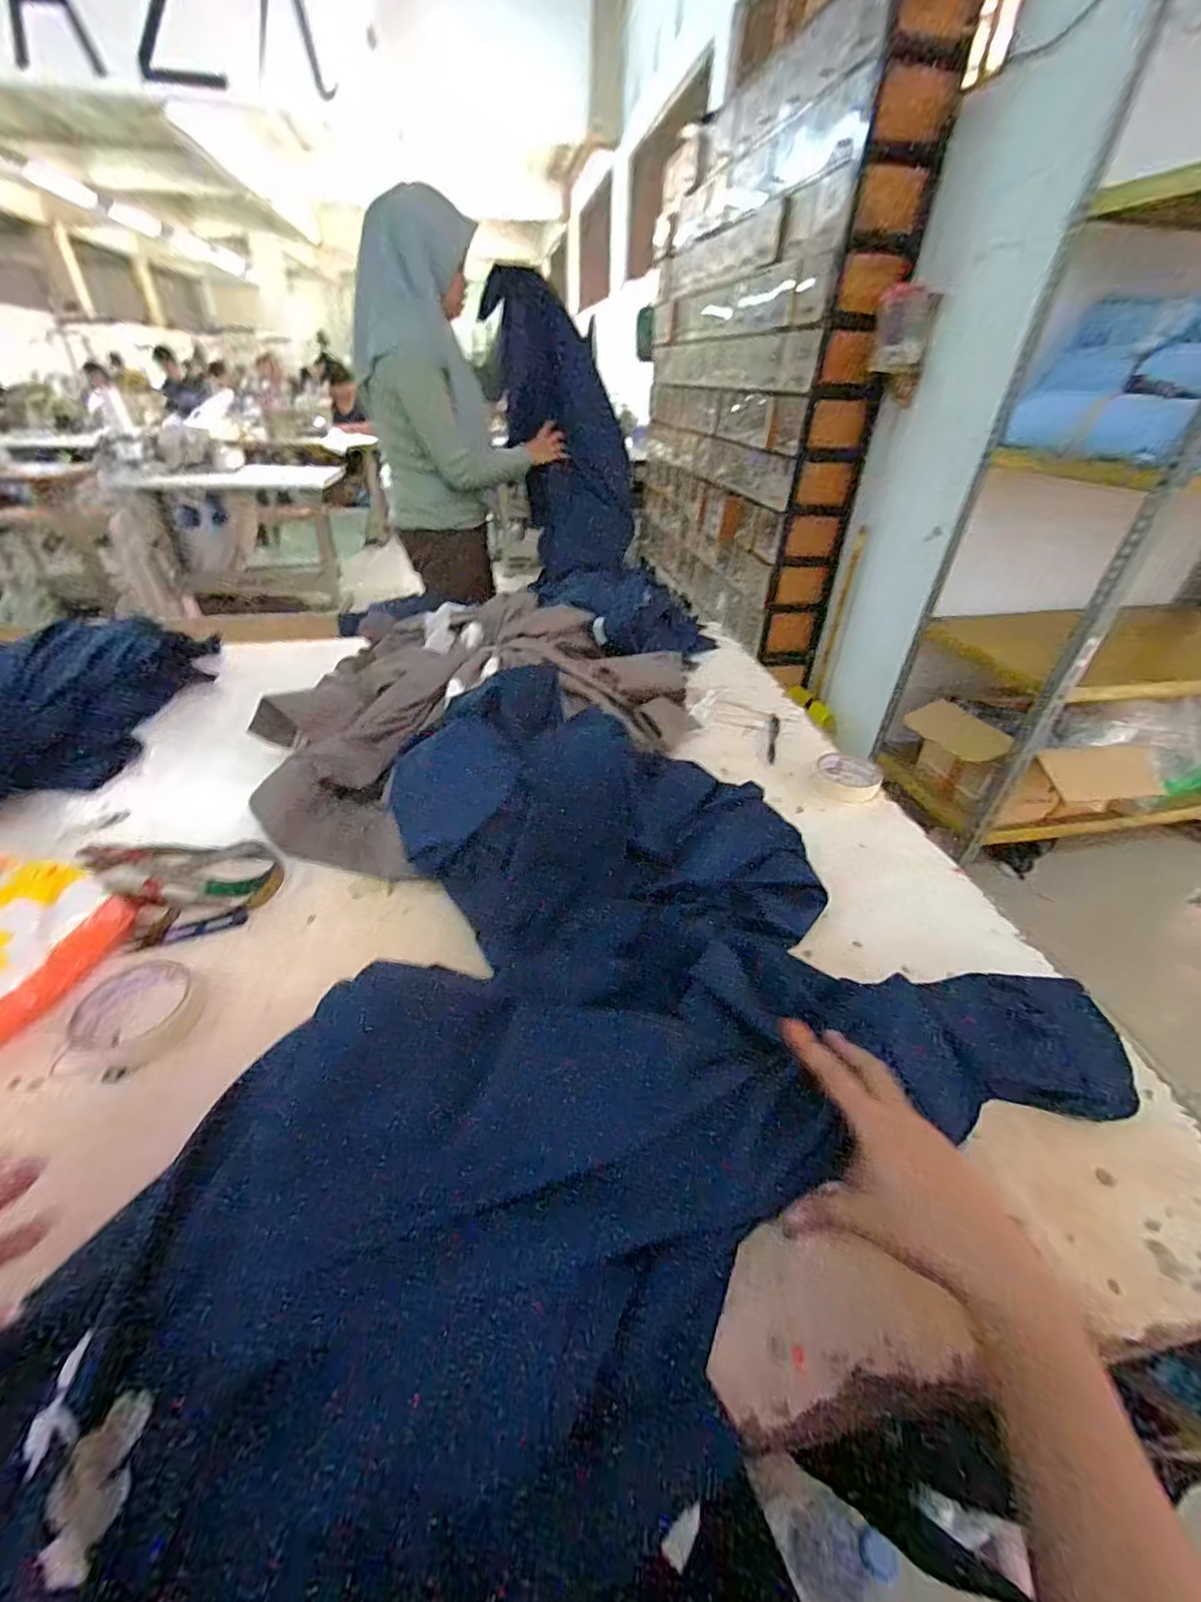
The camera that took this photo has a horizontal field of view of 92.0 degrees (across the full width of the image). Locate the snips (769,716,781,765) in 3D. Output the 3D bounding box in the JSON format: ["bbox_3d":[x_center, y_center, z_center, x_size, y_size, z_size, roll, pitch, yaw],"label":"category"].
[{"bbox_3d":[0.257,-0.094,0.864,0.015,0.005,0.135,12,38,13],"label":"snips"}]

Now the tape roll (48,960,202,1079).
[{"bbox_3d":[-0.383,0.177,0.482,0.085,0.025,0.093,1,37,-1],"label":"tape roll"}]

